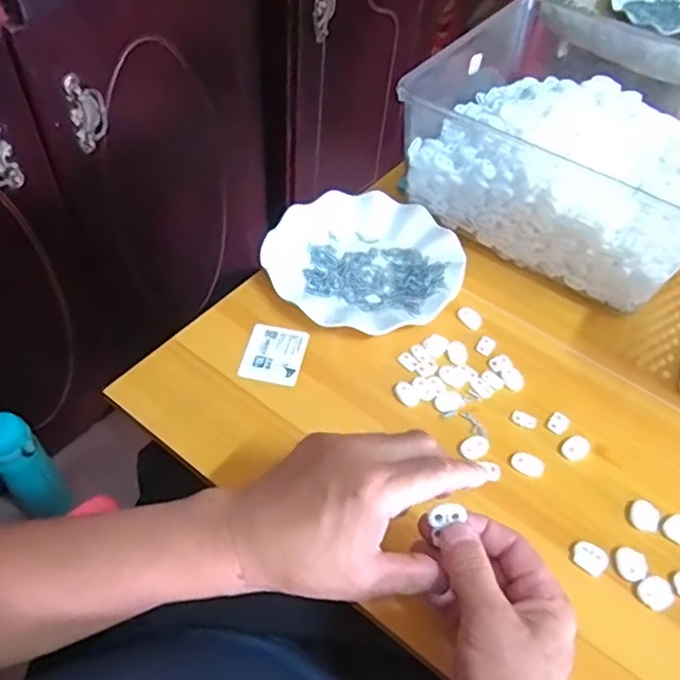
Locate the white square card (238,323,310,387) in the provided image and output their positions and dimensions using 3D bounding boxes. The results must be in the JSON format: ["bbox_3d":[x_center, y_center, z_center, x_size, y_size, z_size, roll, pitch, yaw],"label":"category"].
[{"bbox_3d":[-0.057,0.013,0.529,0.050,0.004,0.060,11,51,4],"label":"white square card"}]

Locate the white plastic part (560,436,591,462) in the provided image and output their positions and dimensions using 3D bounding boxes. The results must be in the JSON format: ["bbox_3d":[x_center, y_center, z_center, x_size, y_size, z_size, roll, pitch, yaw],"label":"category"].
[{"bbox_3d":[0.187,0.086,0.480,0.018,0.005,0.022,36,57,22],"label":"white plastic part"}]

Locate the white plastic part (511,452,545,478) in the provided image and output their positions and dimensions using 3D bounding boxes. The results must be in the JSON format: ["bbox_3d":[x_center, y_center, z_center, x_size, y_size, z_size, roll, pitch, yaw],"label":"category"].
[{"bbox_3d":[0.146,0.096,0.470,0.024,0.007,0.014,29,54,17],"label":"white plastic part"}]

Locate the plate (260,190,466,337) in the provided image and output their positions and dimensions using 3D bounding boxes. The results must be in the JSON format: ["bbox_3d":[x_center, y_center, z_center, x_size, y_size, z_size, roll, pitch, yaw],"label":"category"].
[{"bbox_3d":[0.023,-0.077,0.589,0.182,0.021,0.179,3,51,-3],"label":"plate"}]

